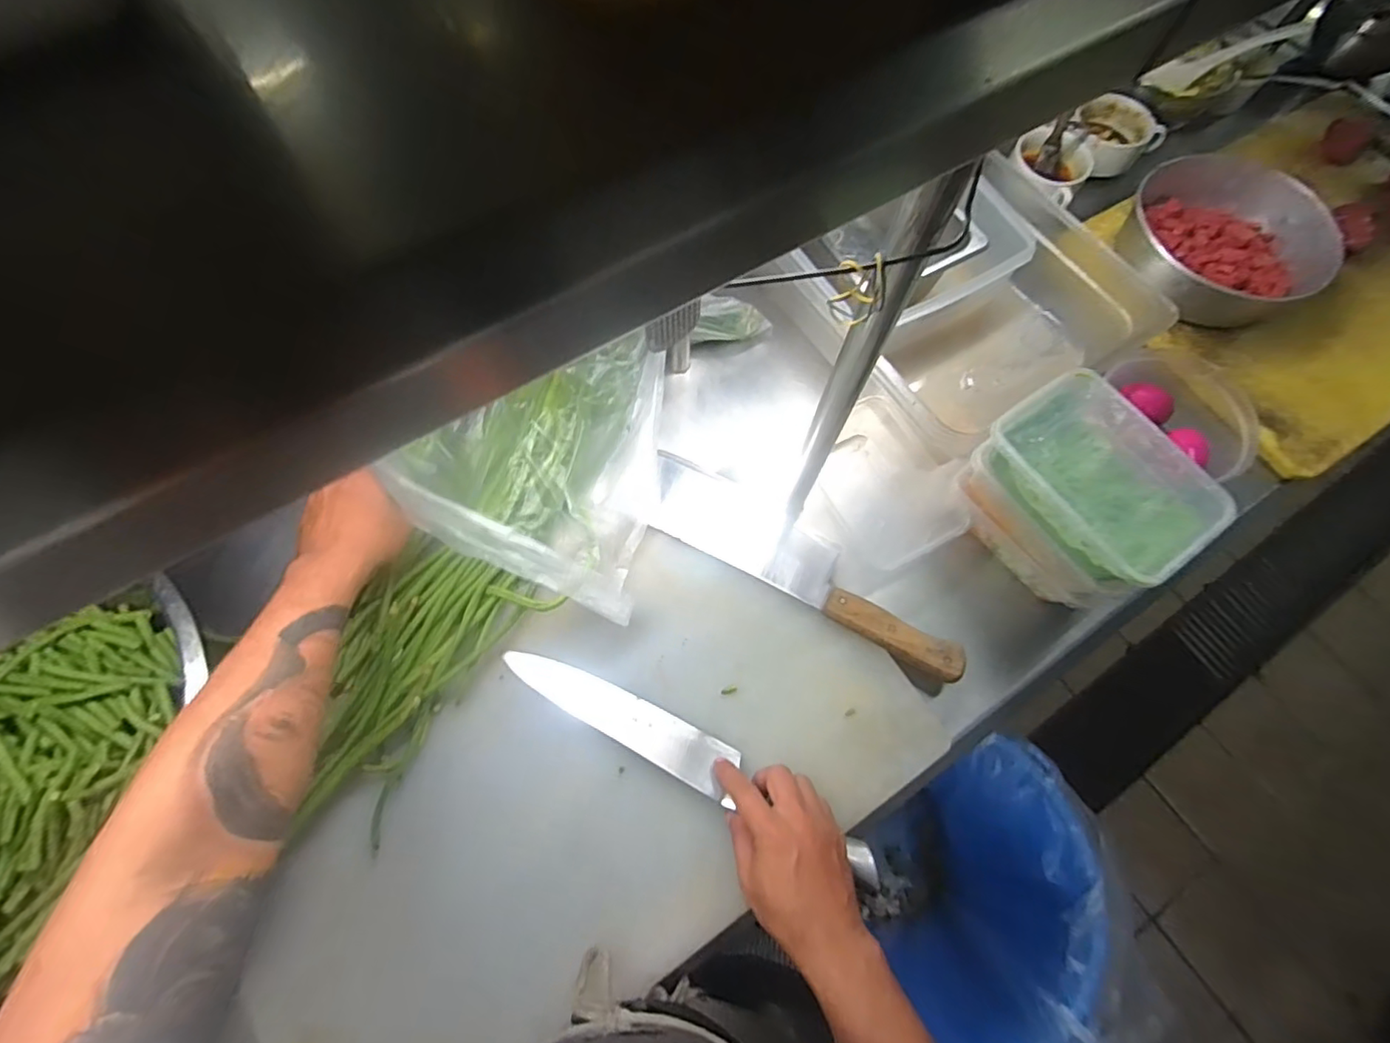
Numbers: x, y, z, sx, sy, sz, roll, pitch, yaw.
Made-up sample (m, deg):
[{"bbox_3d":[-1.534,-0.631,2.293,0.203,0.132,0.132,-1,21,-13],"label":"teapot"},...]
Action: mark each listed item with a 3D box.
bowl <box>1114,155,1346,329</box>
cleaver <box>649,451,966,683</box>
[{"bbox_3d":[0.614,-0.310,0.694,0.211,0.082,0.220,0,69,-1],"label":"bowl"},{"bbox_3d":[0.104,0.035,0.586,0.338,0.020,0.088,28,71,9],"label":"cleaver"}]

